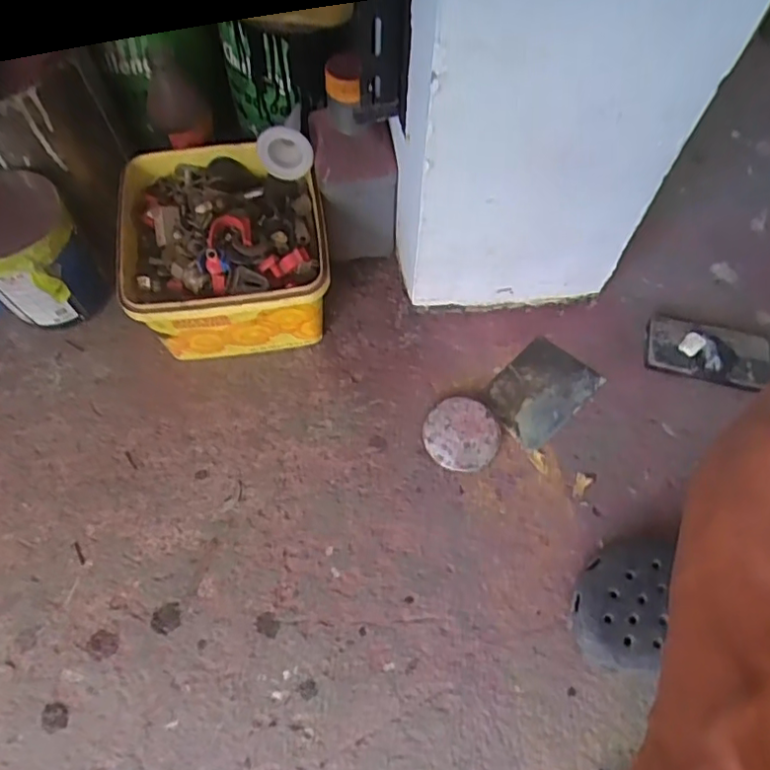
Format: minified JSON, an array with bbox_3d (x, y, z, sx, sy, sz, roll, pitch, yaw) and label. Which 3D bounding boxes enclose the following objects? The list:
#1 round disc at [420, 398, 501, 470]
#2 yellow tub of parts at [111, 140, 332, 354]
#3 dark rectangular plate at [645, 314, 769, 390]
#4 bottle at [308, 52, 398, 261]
[{"bbox_3d":[0.079,0.050,0.617,0.076,0.022,0.073,0,66,1],"label":"round disc"},{"bbox_3d":[-0.161,-0.138,0.631,0.191,0.130,0.201,0,66,1],"label":"yellow tub of parts"},{"bbox_3d":[0.348,-0.036,0.653,0.127,0.018,0.066,12,67,6],"label":"dark rectangular plate"},{"bbox_3d":[-0.031,-0.230,0.624,0.082,0.215,0.084,-4,67,-1],"label":"bottle"}]

